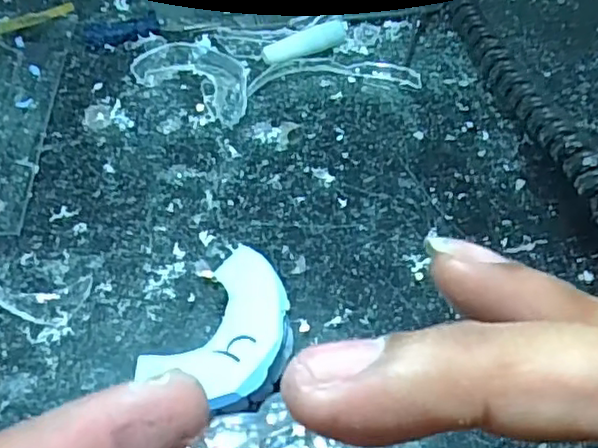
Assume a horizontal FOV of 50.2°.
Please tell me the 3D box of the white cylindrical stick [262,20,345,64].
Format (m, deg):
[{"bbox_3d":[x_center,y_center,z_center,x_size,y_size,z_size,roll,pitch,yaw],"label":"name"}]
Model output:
[{"bbox_3d":[0.003,-0.078,0.276,0.039,0.008,0.010,-24,58,-20],"label":"white cylindrical stick"}]

